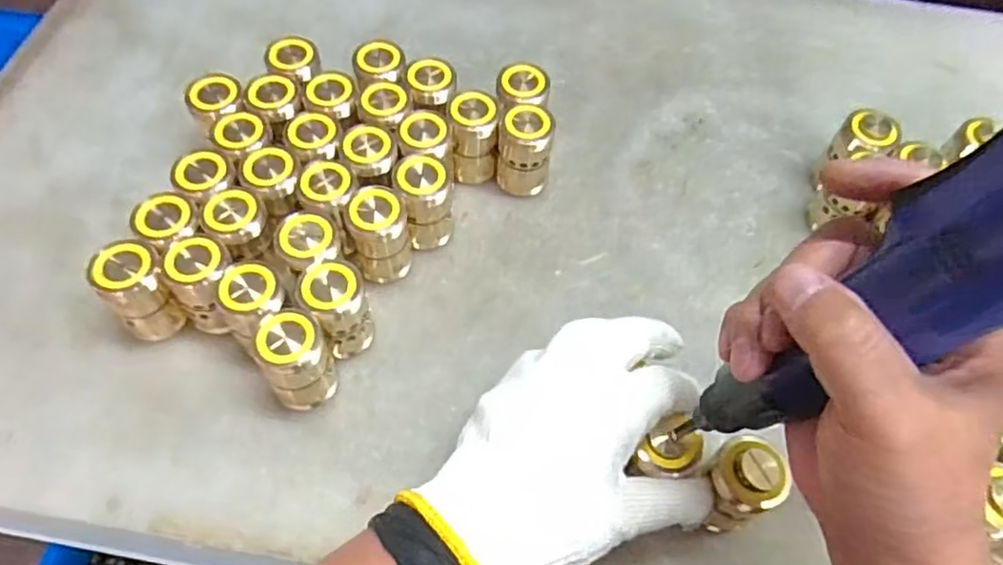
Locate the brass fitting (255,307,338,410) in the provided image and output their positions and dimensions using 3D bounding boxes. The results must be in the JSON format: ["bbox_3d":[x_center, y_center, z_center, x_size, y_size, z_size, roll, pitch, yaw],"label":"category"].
[{"bbox_3d":[-0.122,0.044,0.393,0.035,0.067,0.040,-26,65,-17],"label":"brass fitting"}]

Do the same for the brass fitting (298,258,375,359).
[{"bbox_3d":[-0.099,0.018,0.407,0.035,0.069,0.034,-16,62,-12],"label":"brass fitting"}]

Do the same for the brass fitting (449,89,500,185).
[{"bbox_3d":[-0.021,-0.106,0.488,0.033,0.064,0.032,-6,61,-6],"label":"brass fitting"}]

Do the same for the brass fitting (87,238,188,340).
[{"bbox_3d":[-0.222,0.005,0.409,0.036,0.062,0.035,1,60,-2],"label":"brass fitting"}]

